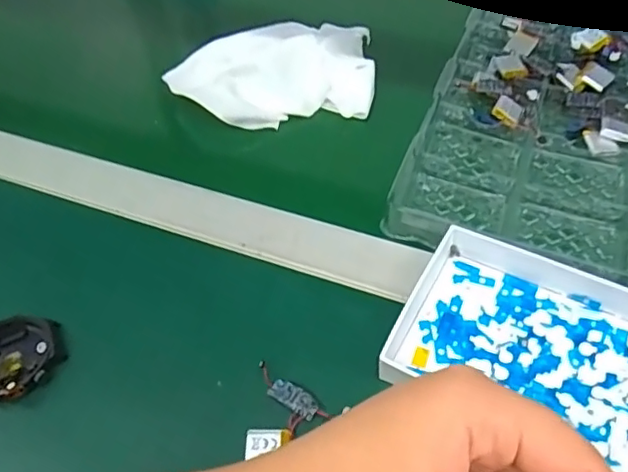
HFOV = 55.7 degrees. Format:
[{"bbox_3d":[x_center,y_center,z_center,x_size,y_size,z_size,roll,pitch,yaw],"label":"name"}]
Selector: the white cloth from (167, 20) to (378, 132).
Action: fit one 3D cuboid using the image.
[{"bbox_3d":[-0.034,-0.138,0.485,0.161,0.041,0.100,-6,51,0],"label":"white cloth"}]

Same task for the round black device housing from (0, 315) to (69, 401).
[{"bbox_3d":[-0.172,0.070,0.340,0.049,0.012,0.051,-2,51,3],"label":"round black device housing"}]

